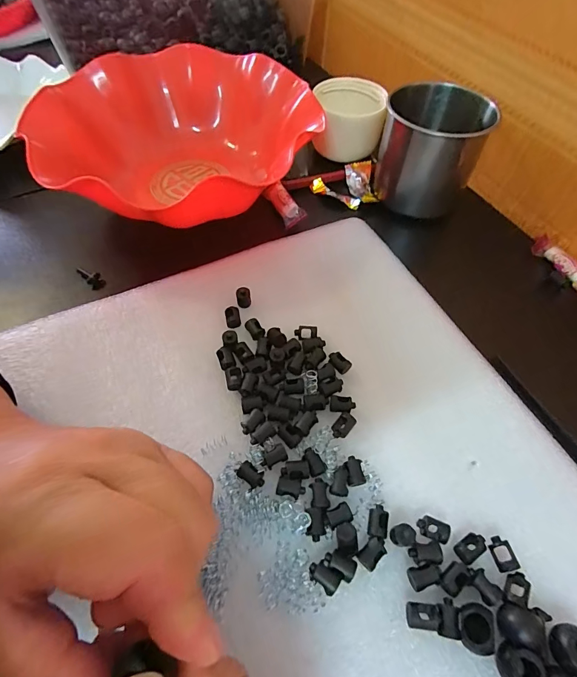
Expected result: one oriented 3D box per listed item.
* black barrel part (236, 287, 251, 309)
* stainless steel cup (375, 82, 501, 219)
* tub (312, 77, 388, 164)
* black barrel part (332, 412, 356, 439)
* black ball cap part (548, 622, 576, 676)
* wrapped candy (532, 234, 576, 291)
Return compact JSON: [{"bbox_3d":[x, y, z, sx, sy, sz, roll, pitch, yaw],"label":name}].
[{"bbox_3d":[-0.031,-0.028,0.257,0.009,0.012,0.008,-8,60,-5],"label":"black barrel part"},{"bbox_3d":[0.118,-0.158,0.316,0.077,0.073,0.077,0,60,0],"label":"stainless steel cup"},{"bbox_3d":[0.054,-0.200,0.340,0.061,0.043,0.062,0,60,0],"label":"tub"},{"bbox_3d":[0.031,0.050,0.213,0.009,0.005,0.015,38,66,19],"label":"black barrel part"},{"bbox_3d":[0.122,0.134,0.161,0.017,0.012,0.016,0,60,0],"label":"black ball cap part"},{"bbox_3d":[0.216,-0.059,0.295,0.019,0.013,0.062,-15,61,-9],"label":"wrapped candy"}]

